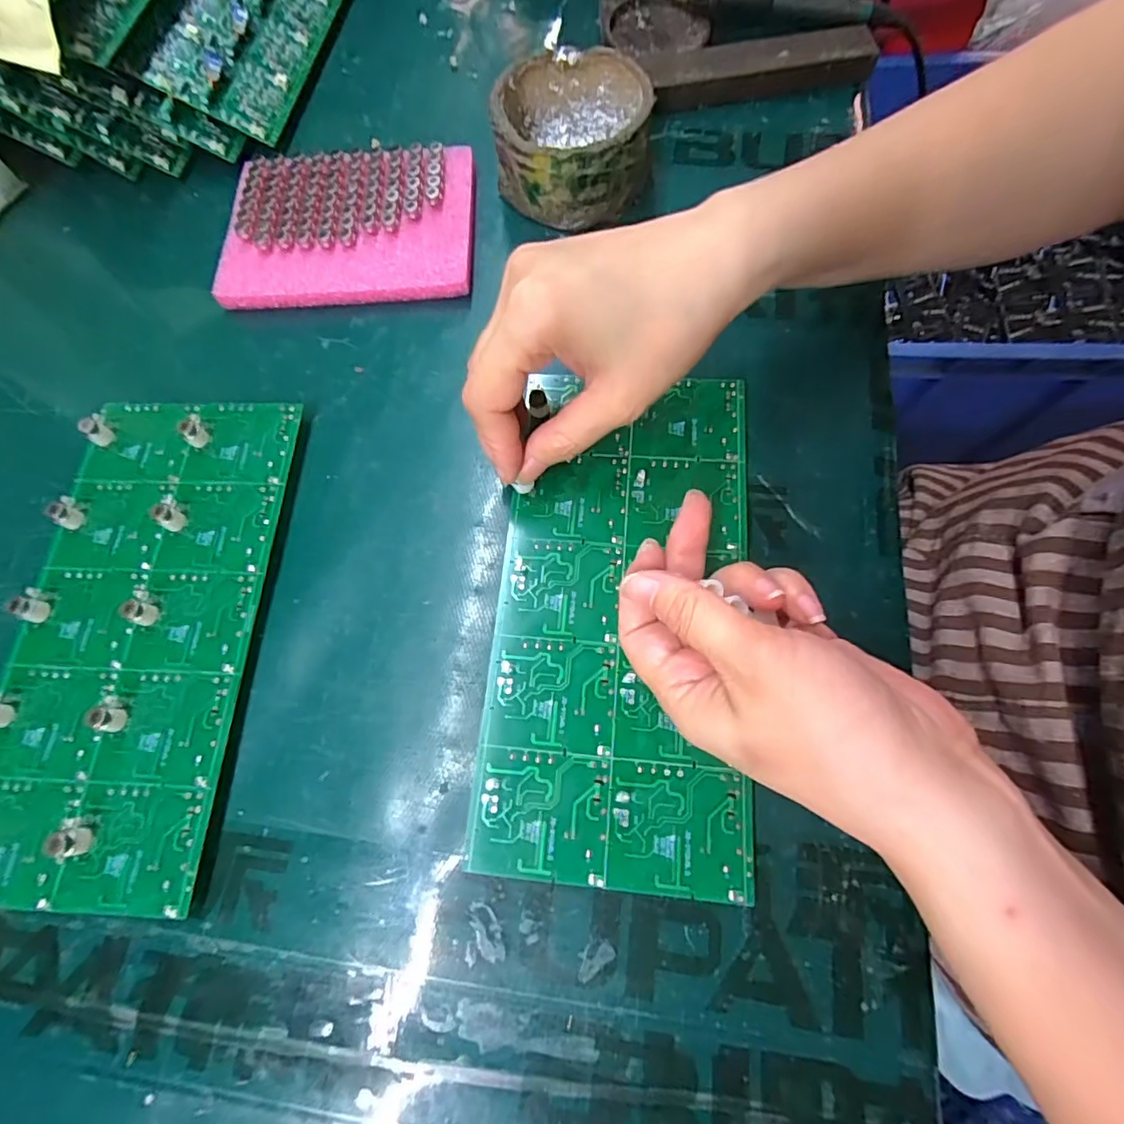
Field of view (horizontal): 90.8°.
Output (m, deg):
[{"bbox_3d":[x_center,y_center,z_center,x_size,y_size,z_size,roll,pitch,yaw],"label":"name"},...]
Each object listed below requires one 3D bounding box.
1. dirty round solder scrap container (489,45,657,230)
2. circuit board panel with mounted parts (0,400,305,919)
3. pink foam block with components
[{"bbox_3d":[0.006,-0.243,0.317,0.084,0.042,0.083,0,71,1],"label":"dirty round solder scrap container"},{"bbox_3d":[-0.190,0.025,0.249,0.104,0.016,0.225,2,71,2],"label":"circuit board panel with mounted parts"},{"bbox_3d":[-0.122,-0.196,0.322,0.138,0.019,0.101,-2,70,1],"label":"pink foam block with components"}]

